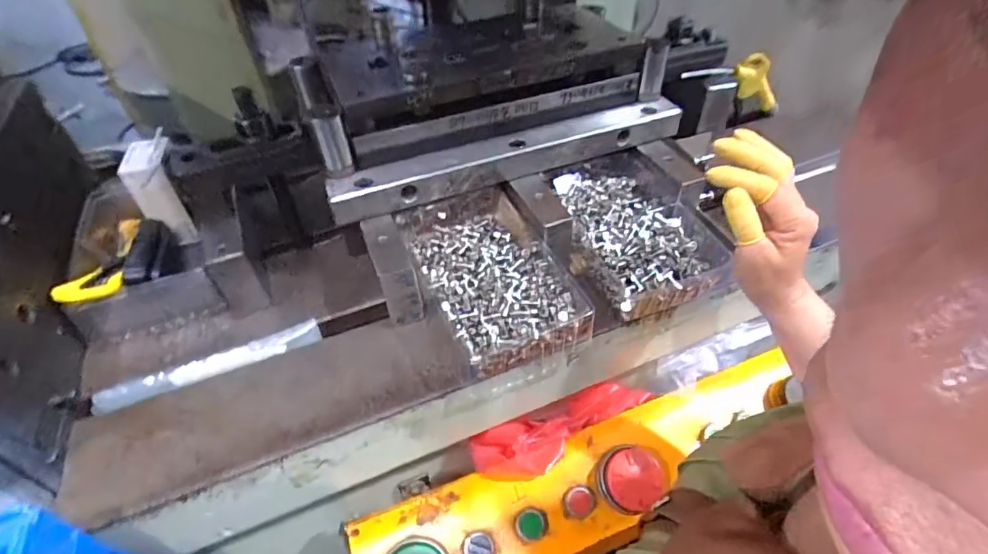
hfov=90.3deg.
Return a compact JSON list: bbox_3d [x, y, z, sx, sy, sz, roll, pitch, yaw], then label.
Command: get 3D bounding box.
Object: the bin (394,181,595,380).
[{"bbox_3d":[-0.008,-0.007,0.517,0.138,0.059,0.214,-17,46,-14],"label":"bin"}]

